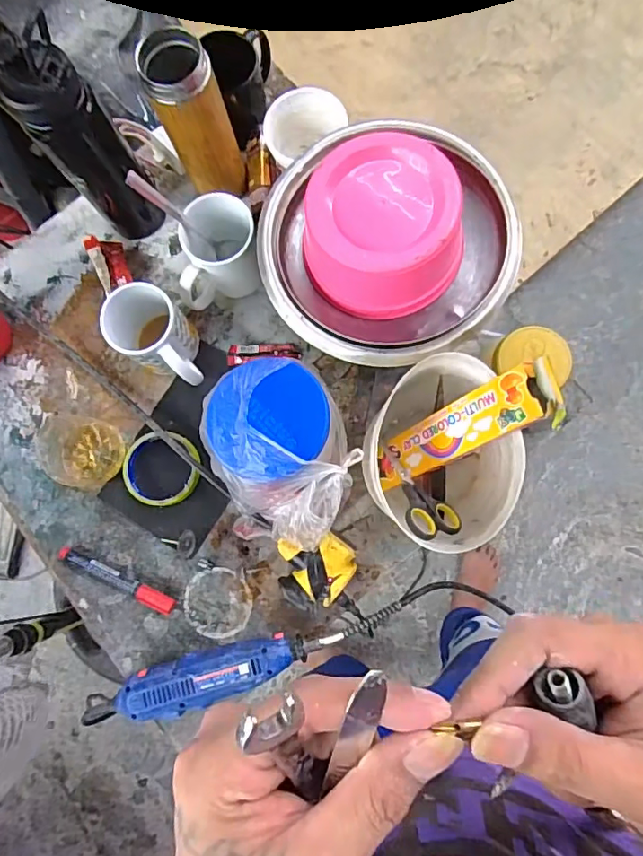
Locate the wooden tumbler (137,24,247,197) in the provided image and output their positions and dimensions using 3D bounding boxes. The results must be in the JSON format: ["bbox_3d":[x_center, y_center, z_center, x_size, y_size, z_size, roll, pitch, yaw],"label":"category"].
[{"bbox_3d":[-0.129,-0.320,0.564,0.065,0.191,0.060,-1,82,5],"label":"wooden tumbler"}]

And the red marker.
[{"bbox_3d":[-0.237,0.173,0.605,0.147,0.016,0.022,25,84,7],"label":"red marker"}]

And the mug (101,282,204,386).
[{"bbox_3d":[-0.178,-0.102,0.599,0.113,0.090,0.080,32,85,8],"label":"mug"}]

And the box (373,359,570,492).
[{"bbox_3d":[0.127,0.005,0.501,0.017,0.215,0.053,-17,78,-39],"label":"box"}]

